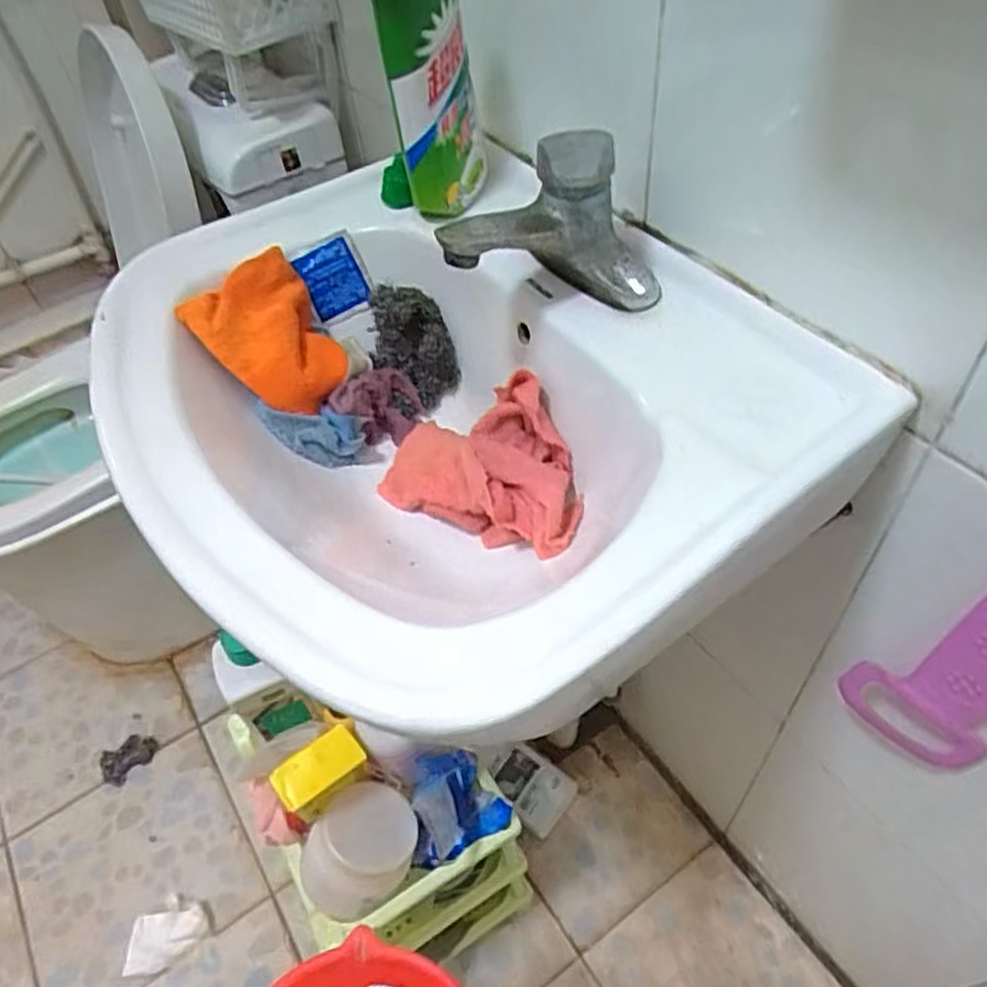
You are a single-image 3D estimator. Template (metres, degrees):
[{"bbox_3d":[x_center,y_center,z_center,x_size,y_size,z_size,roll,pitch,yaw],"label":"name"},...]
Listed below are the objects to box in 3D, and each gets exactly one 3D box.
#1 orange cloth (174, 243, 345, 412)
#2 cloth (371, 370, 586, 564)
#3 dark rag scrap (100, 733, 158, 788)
[{"bbox_3d":[-0.168,-0.129,0.583,0.118,0.032,0.109,44,47,-15],"label":"orange cloth"},{"bbox_3d":[-0.005,-0.026,0.551,0.166,0.073,0.099,22,56,23],"label":"cloth"},{"bbox_3d":[-0.577,0.417,1.157,0.087,0.024,0.054,-39,56,-24],"label":"dark rag scrap"}]

